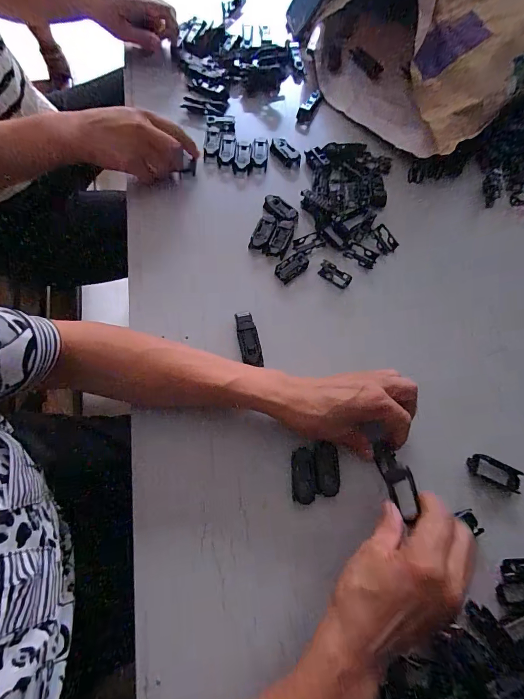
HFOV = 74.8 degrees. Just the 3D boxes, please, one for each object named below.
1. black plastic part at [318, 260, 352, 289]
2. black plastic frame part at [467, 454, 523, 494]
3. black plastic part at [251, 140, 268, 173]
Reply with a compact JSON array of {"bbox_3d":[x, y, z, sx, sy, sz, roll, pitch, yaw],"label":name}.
[{"bbox_3d":[0.086,-0.089,0.407,0.039,0.016,0.015,34,73,9],"label":"black plastic part"},{"bbox_3d":[0.232,0.122,0.342,0.047,0.011,0.023,25,72,6],"label":"black plastic frame part"},{"bbox_3d":[-0.003,-0.269,0.471,0.022,0.011,0.047,4,71,-1],"label":"black plastic part"}]

